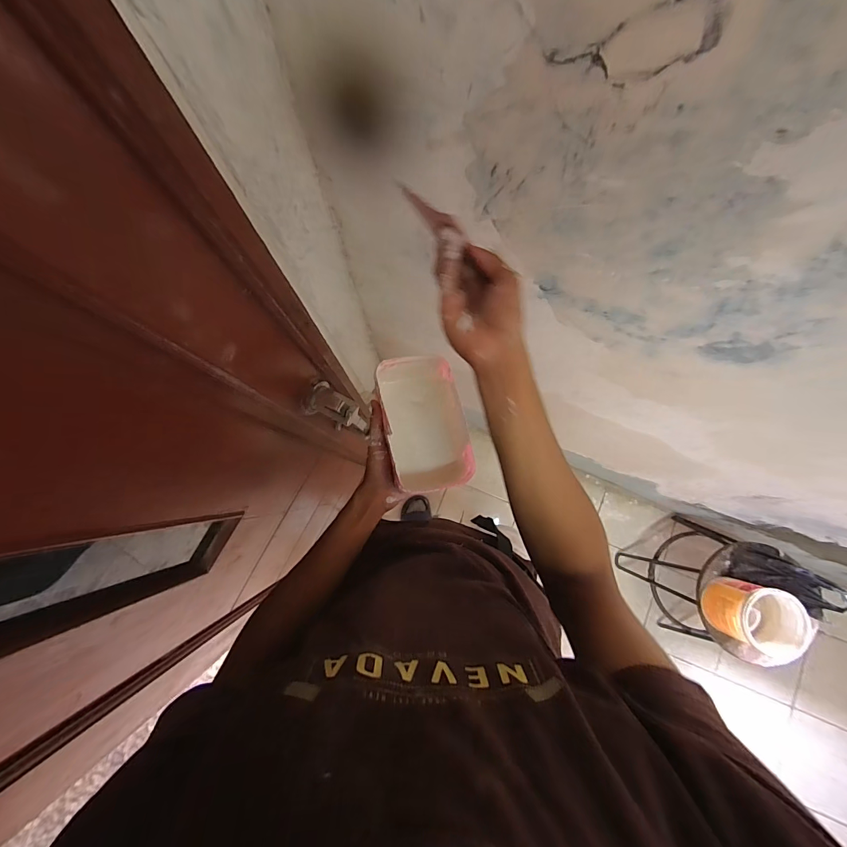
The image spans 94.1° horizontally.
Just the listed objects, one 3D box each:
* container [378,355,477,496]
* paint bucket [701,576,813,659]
[{"bbox_3d":[-0.001,0.000,0.557,0.113,0.057,0.185,-15,81,-2],"label":"container"},{"bbox_3d":[0.854,0.495,1.022,0.154,0.162,0.151,0,81,0],"label":"paint bucket"}]

